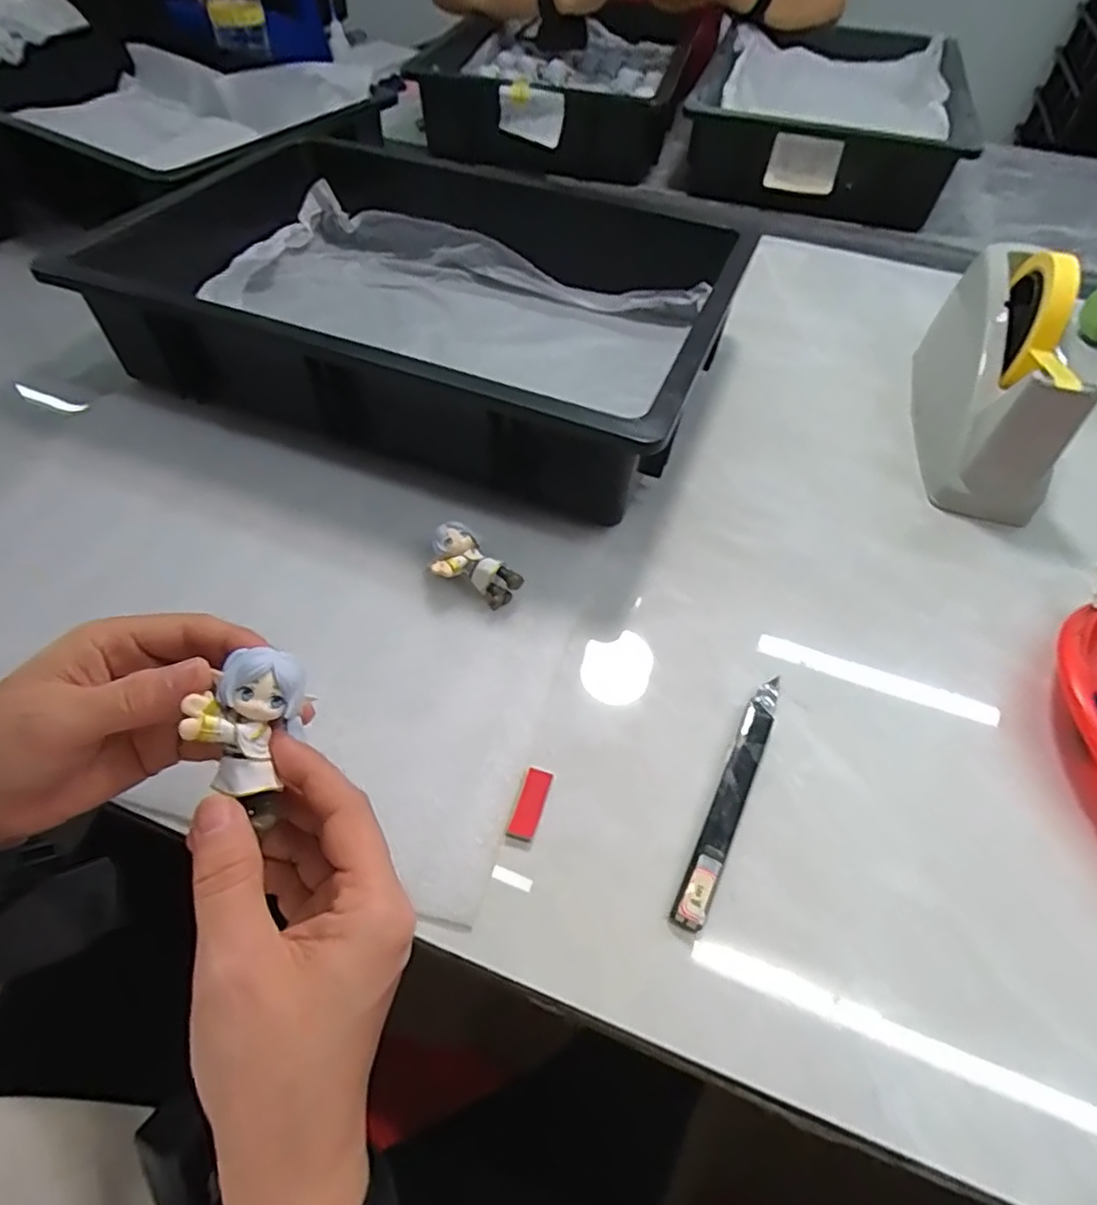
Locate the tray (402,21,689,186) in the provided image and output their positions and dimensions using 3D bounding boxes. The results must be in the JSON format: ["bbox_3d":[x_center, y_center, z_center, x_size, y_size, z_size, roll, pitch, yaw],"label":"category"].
[{"bbox_3d":[0.018,-0.707,0.887,0.312,0.096,0.368,11,53,6],"label":"tray"}]

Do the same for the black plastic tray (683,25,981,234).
[{"bbox_3d":[0.368,-0.647,0.859,0.312,0.125,0.453,15,54,8],"label":"black plastic tray"}]

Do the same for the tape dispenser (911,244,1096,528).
[{"bbox_3d":[0.331,-0.174,0.478,0.071,0.116,0.208,12,53,6],"label":"tape dispenser"}]

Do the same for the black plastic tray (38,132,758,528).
[{"bbox_3d":[-0.092,-0.247,0.524,0.454,0.100,0.322,19,54,11],"label":"black plastic tray"}]

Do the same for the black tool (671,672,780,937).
[{"bbox_3d":[0.094,0.095,0.327,0.015,0.008,0.140,23,55,14],"label":"black tool"}]

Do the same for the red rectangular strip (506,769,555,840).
[{"bbox_3d":[-0.009,0.100,0.320,0.013,0.005,0.035,16,54,9],"label":"red rectangular strip"}]

